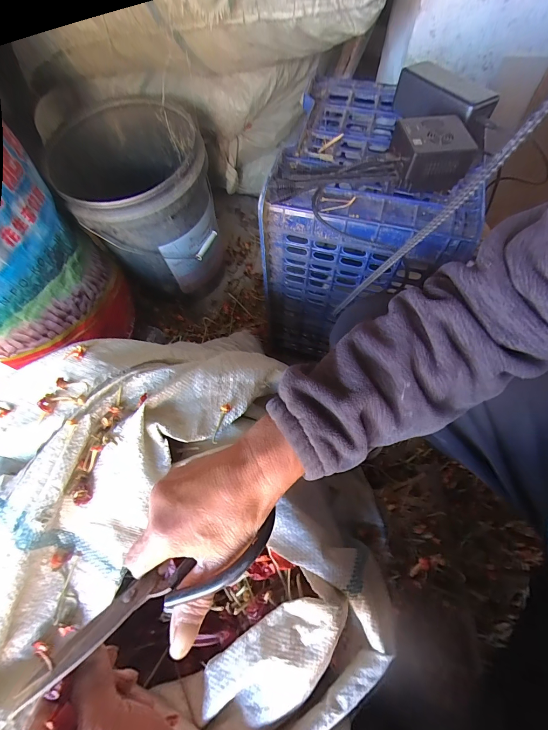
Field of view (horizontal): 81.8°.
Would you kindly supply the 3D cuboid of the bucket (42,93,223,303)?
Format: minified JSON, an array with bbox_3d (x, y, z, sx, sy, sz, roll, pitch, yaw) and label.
[{"bbox_3d":[-0.275,-0.347,0.761,0.270,0.363,0.279,-24,69,-7],"label":"bucket"}]

